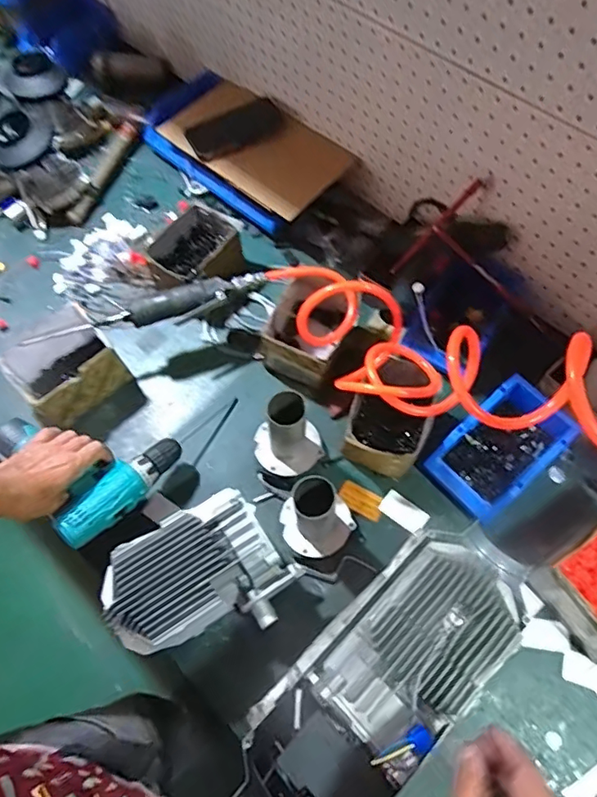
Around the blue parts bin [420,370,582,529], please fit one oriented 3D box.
[{"bbox_3d":[0.283,0.068,0.738,0.186,0.065,0.122,-38,71,-15],"label":"blue parts bin"}]

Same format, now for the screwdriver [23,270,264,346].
[{"bbox_3d":[-0.224,-0.127,0.779,0.366,0.041,0.055,-17,67,-7],"label":"screwdriver"}]

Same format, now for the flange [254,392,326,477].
[{"bbox_3d":[-0.015,0.049,0.728,0.095,0.122,0.090,-8,66,-3],"label":"flange"}]

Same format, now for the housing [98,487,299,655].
[{"bbox_3d":[-0.123,0.230,0.655,0.216,0.093,0.163,-31,69,-13],"label":"housing"}]

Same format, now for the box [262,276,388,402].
[{"bbox_3d":[0.027,-0.100,0.800,0.129,0.118,0.138,26,69,12],"label":"box"}]

